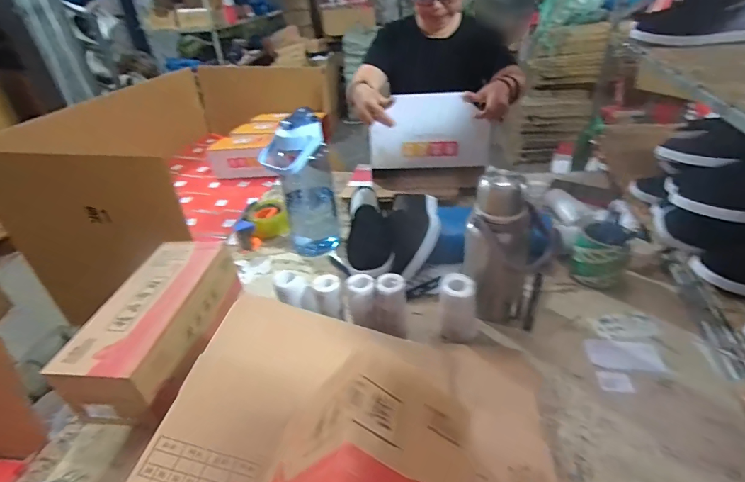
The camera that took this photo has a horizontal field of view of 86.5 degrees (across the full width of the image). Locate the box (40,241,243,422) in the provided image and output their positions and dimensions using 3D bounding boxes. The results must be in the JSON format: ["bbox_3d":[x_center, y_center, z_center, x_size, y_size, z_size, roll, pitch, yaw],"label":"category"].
[{"bbox_3d":[-0.334,0.113,0.615,0.135,0.093,0.306,-1,34,7],"label":"box"}]

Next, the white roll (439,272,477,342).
[{"bbox_3d":[0.132,0.106,0.607,0.057,0.098,0.051,4,35,14],"label":"white roll"}]

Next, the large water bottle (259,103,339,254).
[{"bbox_3d":[-0.138,-0.087,0.796,0.125,0.298,0.105,-10,34,-7],"label":"large water bottle"}]

